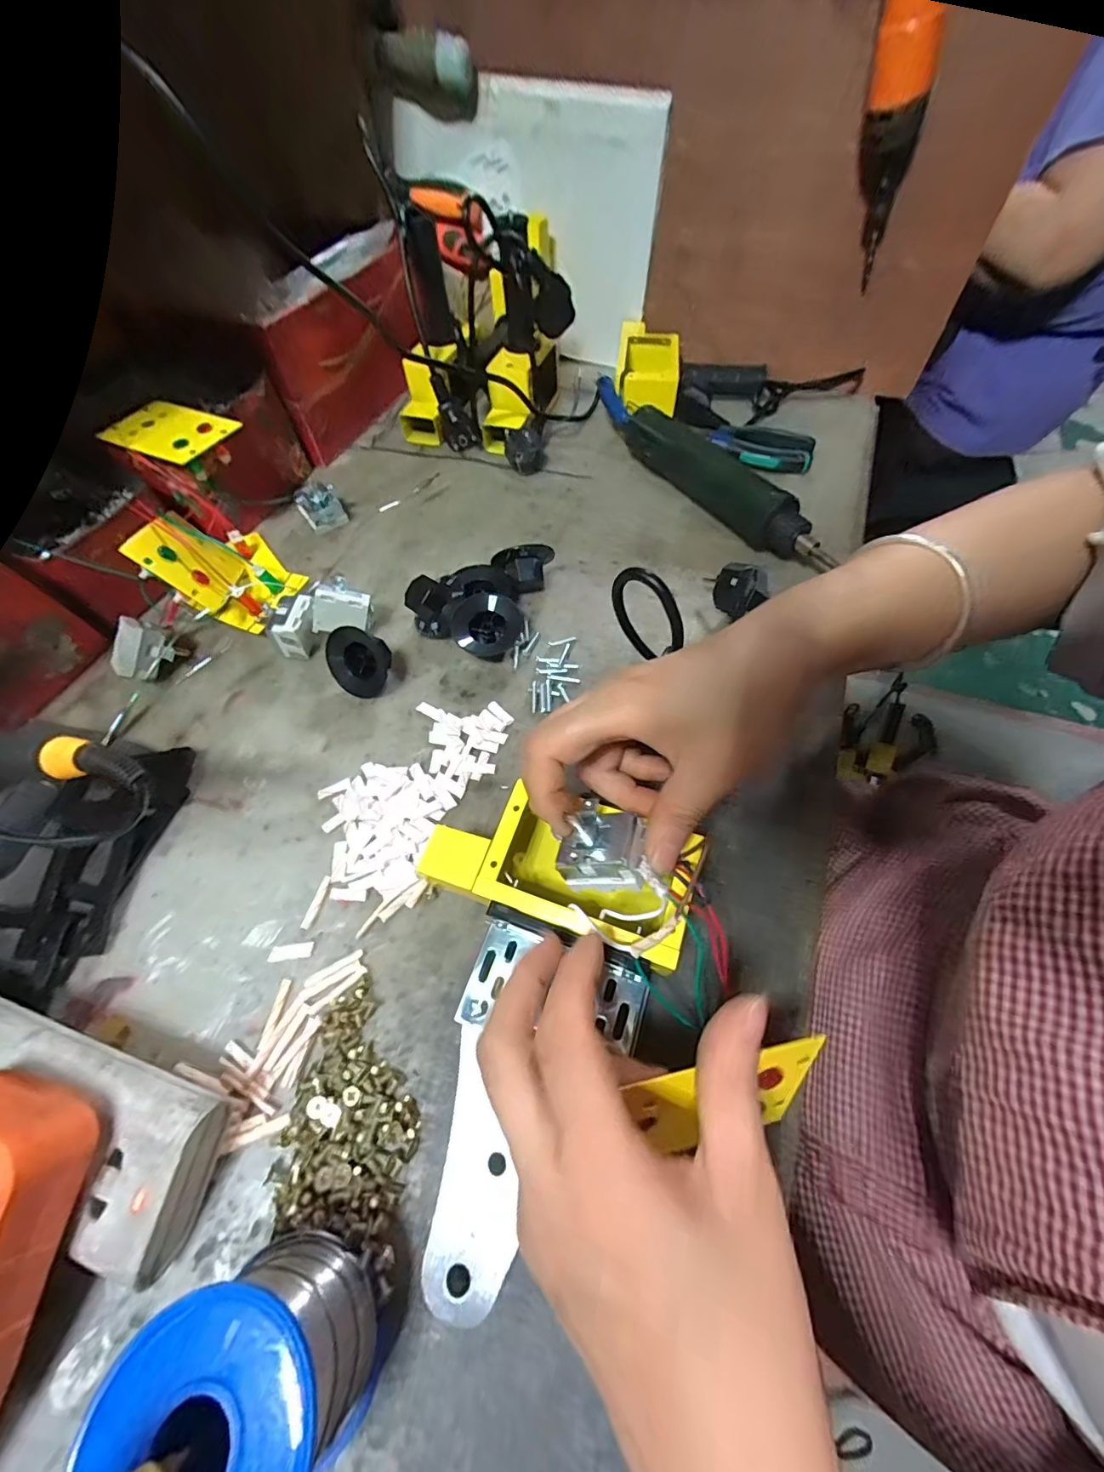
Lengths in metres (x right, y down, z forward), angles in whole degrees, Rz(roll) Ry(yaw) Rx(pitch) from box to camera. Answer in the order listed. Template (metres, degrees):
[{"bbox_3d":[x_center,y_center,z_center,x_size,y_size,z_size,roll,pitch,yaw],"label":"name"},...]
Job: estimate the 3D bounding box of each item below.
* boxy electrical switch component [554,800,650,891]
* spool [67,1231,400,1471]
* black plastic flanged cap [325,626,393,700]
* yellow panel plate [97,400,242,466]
[{"bbox_3d":[0.024,0.049,0.229,0.035,0.021,0.037,12,59,10],"label":"boxy electrical switch component"},{"bbox_3d":[-0.095,0.209,0.162,0.062,0.068,0.056,25,62,17],"label":"spool"},{"bbox_3d":[-0.133,-0.052,0.350,0.042,0.047,0.018,12,21,3],"label":"black plastic flanged cap"},{"bbox_3d":[-0.290,-0.231,0.386,0.087,0.008,0.060,23,62,16],"label":"yellow panel plate"}]

